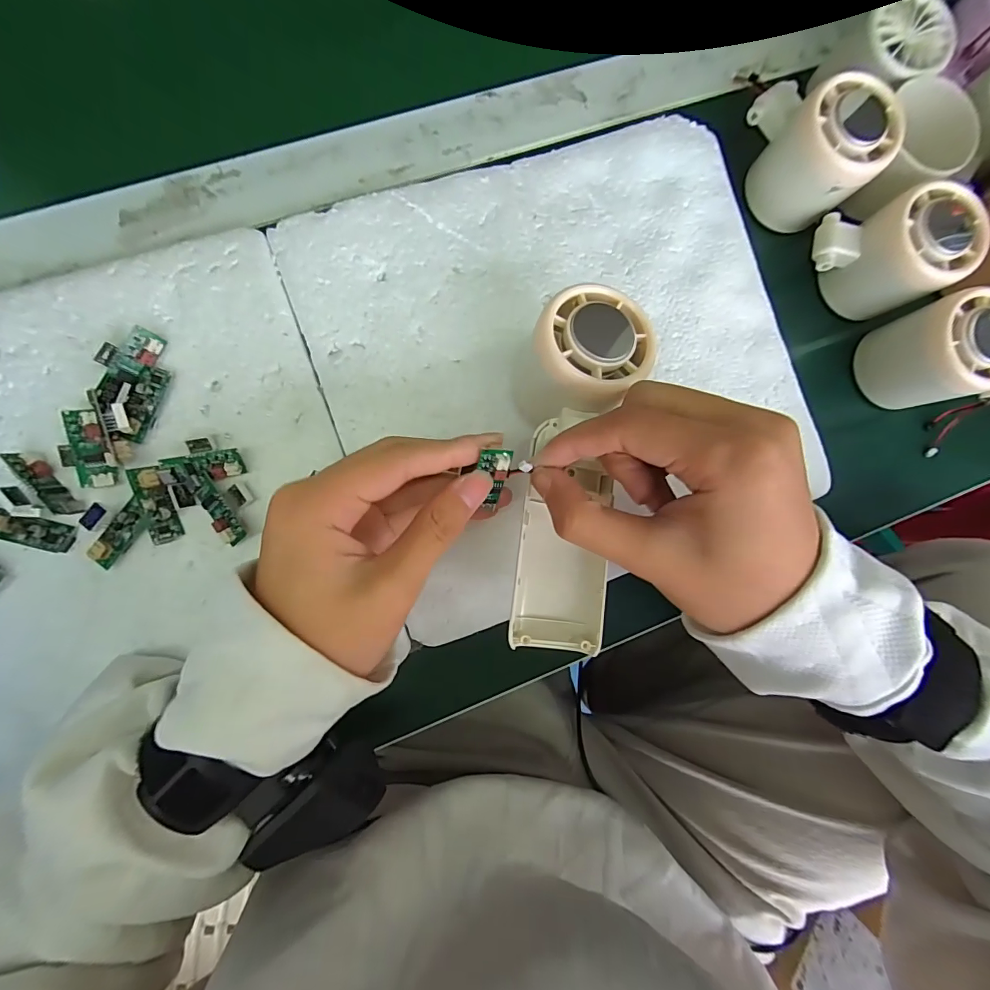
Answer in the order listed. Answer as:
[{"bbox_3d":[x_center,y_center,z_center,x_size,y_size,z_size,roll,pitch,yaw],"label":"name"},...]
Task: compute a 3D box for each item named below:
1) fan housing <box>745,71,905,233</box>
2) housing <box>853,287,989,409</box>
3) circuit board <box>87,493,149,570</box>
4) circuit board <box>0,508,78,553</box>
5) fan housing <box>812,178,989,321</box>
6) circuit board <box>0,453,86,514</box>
[{"bbox_3d":[0.186,-0.202,0.251,0.050,0.049,0.073,-24,91,-7],"label":"fan housing"},{"bbox_3d":[0.266,-0.082,0.257,0.060,0.052,0.056,-10,89,-7],"label":"housing"},{"bbox_3d":[-0.187,0.018,0.219,0.015,0.006,0.033,40,86,-4],"label":"circuit board"},{"bbox_3d":[-0.228,0.017,0.214,0.038,0.006,0.014,16,88,-5],"label":"circuit board"},{"bbox_3d":[0.226,-0.137,0.254,0.071,0.050,0.056,-4,89,-7],"label":"fan housing"},{"bbox_3d":[-0.218,-0.005,0.214,0.004,0.014,0.038,-38,97,17],"label":"circuit board"}]

